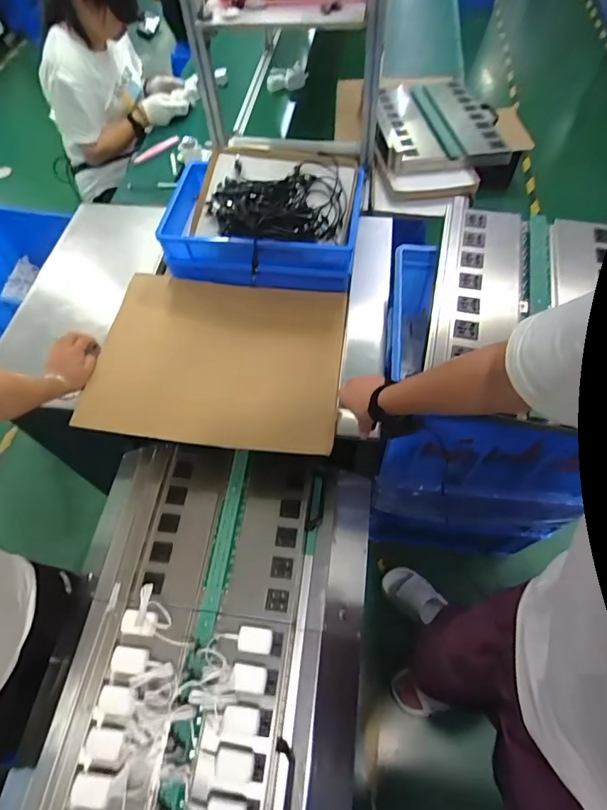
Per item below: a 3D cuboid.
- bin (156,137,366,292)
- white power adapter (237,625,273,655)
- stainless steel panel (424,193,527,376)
[{"bbox_3d":[-0.090,-0.454,1.072,0.436,0.138,0.311,6,61,6],"label":"bin"},{"bbox_3d":[-0.086,0.428,0.813,0.061,0.040,0.043,3,61,5],"label":"white power adapter"},{"bbox_3d":[0.343,-0.243,0.857,0.167,0.037,0.393,11,61,9],"label":"stainless steel panel"}]

